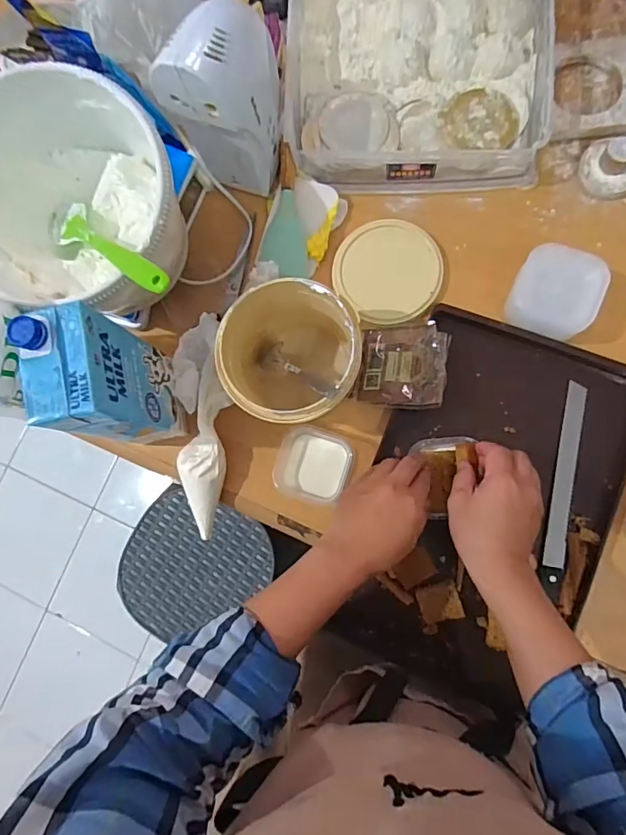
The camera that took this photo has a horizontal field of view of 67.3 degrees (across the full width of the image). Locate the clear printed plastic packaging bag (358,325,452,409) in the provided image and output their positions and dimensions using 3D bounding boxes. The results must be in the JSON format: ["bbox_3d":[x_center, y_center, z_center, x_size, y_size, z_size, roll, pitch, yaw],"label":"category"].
[{"bbox_3d":[0.097,-0.056,0.512,0.095,0.010,0.090,1,80,27],"label":"clear printed plastic packaging bag"}]

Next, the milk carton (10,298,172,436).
[{"bbox_3d":[-0.193,-0.028,0.447,0.060,0.174,0.100,-13,80,5],"label":"milk carton"}]

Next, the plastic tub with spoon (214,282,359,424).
[{"bbox_3d":[-0.017,-0.054,0.479,0.129,0.114,0.130,-4,81,6],"label":"plastic tub with spoon"}]

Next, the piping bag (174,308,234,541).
[{"bbox_3d":[-0.125,0.009,0.531,0.056,0.037,0.247,-7,81,6],"label":"piping bag"}]

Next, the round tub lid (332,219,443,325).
[{"bbox_3d":[0.088,-0.171,0.542,0.117,0.019,0.126,-1,81,7],"label":"round tub lid"}]

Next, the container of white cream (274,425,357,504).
[{"bbox_3d":[0.001,0.052,0.516,0.080,0.033,0.075,17,84,9],"label":"container of white cream"}]

